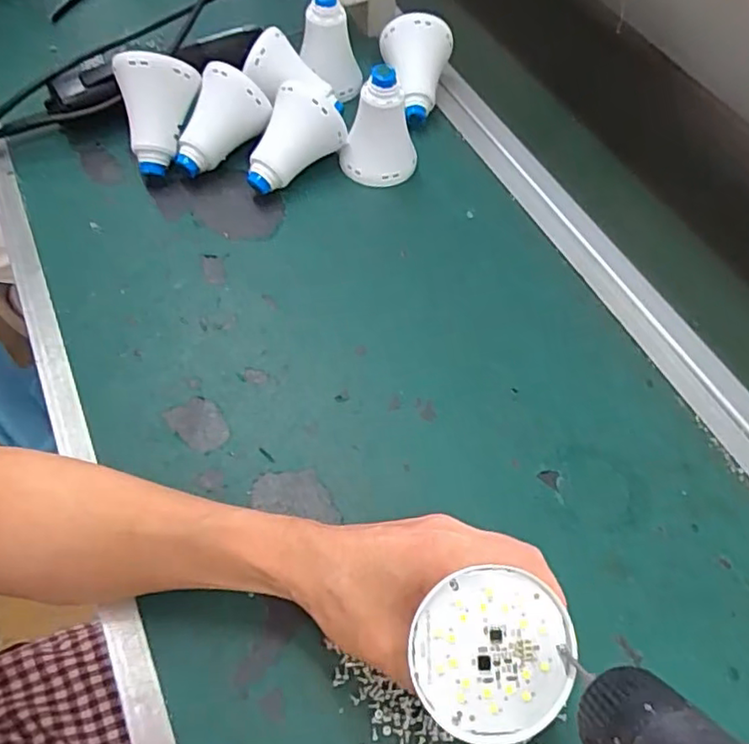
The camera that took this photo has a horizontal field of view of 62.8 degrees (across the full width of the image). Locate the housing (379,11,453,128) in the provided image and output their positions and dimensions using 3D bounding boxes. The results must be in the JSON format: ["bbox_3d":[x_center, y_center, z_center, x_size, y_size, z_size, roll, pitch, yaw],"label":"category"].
[{"bbox_3d":[0.033,-0.259,0.535,0.063,0.065,0.075,6,58,1],"label":"housing"}]

